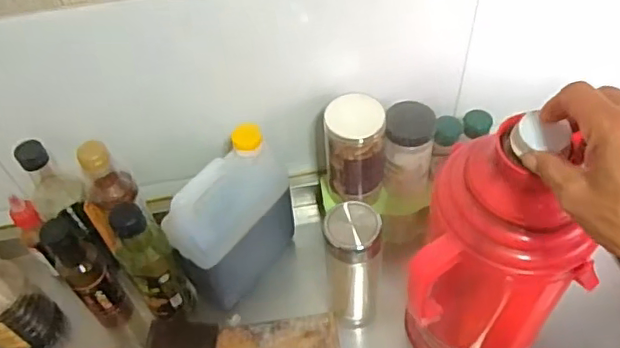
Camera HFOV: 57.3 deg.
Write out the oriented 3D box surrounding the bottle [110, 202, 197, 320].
[{"bbox_3d":[-0.187,0.112,0.673,0.061,0.214,0.048,-23,55,-13],"label":"bottle"}]

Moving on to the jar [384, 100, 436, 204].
[{"bbox_3d":[0.129,-0.024,0.741,0.062,0.137,0.056,3,53,6],"label":"jar"}]

